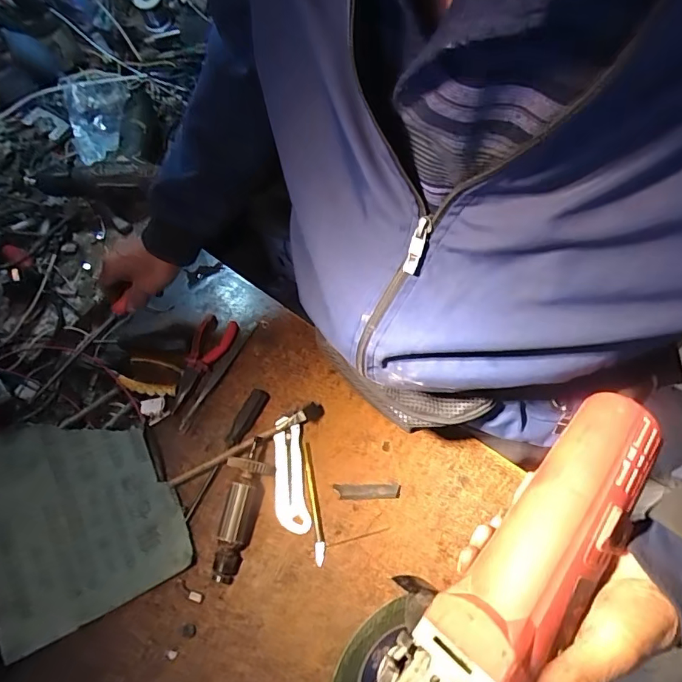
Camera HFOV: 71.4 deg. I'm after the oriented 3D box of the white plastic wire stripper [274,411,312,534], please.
[{"bbox_3d":[-0.058,0.150,0.546,0.037,0.010,0.130,-5,63,1],"label":"white plastic wire stripper"}]

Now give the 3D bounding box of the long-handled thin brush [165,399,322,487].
[{"bbox_3d":[-0.112,0.121,0.563,0.194,0.018,0.018,-25,64,-9],"label":"long-handled thin brush"}]

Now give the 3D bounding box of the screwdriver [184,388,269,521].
[{"bbox_3d":[-0.137,0.130,0.563,0.027,0.019,0.164,21,66,14],"label":"screwdriver"}]

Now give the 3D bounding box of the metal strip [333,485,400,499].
[{"bbox_3d":[0.030,0.170,0.535,0.073,0.004,0.015,-1,63,3],"label":"metal strip"}]

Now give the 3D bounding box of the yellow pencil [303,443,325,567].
[{"bbox_3d":[-0.030,0.179,0.533,0.011,0.008,0.131,-9,63,-1],"label":"yellow pencil"}]

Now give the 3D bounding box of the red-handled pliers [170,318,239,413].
[{"bbox_3d":[-0.184,0.027,0.622,0.051,0.014,0.137,15,65,11],"label":"red-handled pliers"}]

